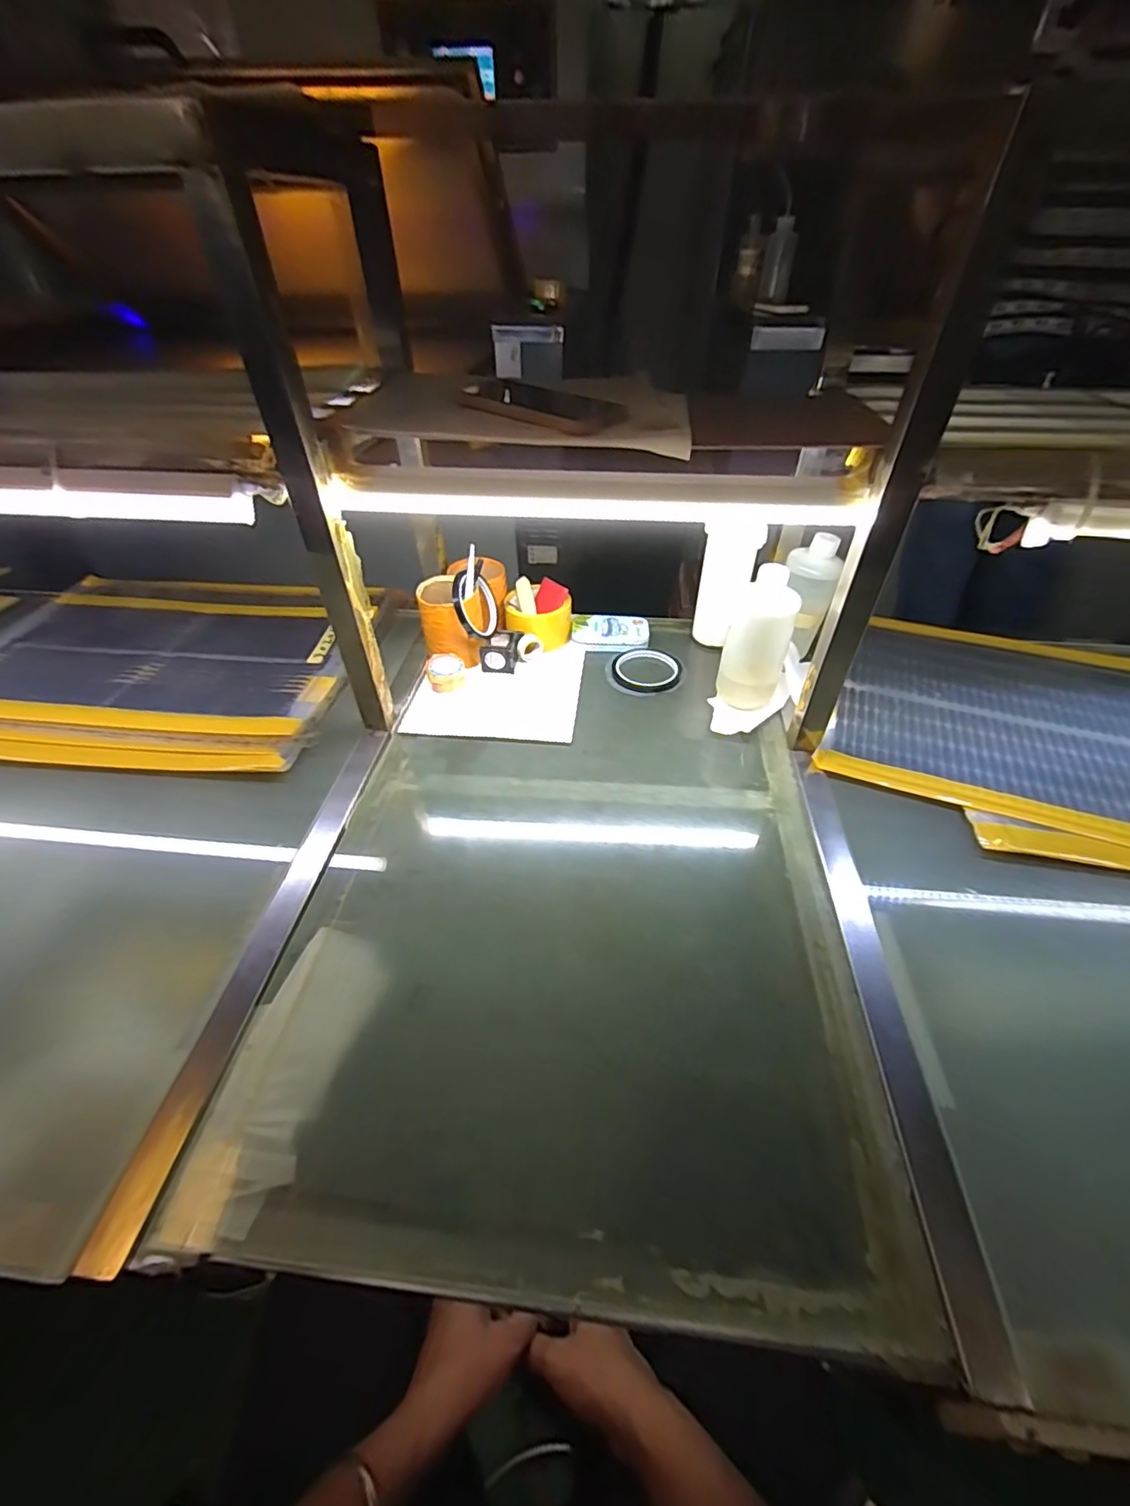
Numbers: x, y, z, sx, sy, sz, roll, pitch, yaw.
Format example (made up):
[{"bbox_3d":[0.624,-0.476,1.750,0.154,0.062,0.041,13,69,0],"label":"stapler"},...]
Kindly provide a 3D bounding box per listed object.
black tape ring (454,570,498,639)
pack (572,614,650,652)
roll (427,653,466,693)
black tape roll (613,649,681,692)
[{"bbox_3d":[-0.114,-0.192,0.728,0.017,0.081,0.089,-1,2,26],"label":"black tape ring"},{"bbox_3d":[0.065,-0.173,0.794,0.109,0.020,0.061,1,46,3],"label":"pack"},{"bbox_3d":[-0.154,-0.105,0.724,0.046,0.026,0.054,-8,46,-6],"label":"roll"},{"bbox_3d":[0.109,-0.114,0.747,0.092,0.008,0.087,-1,46,1],"label":"black tape roll"}]

